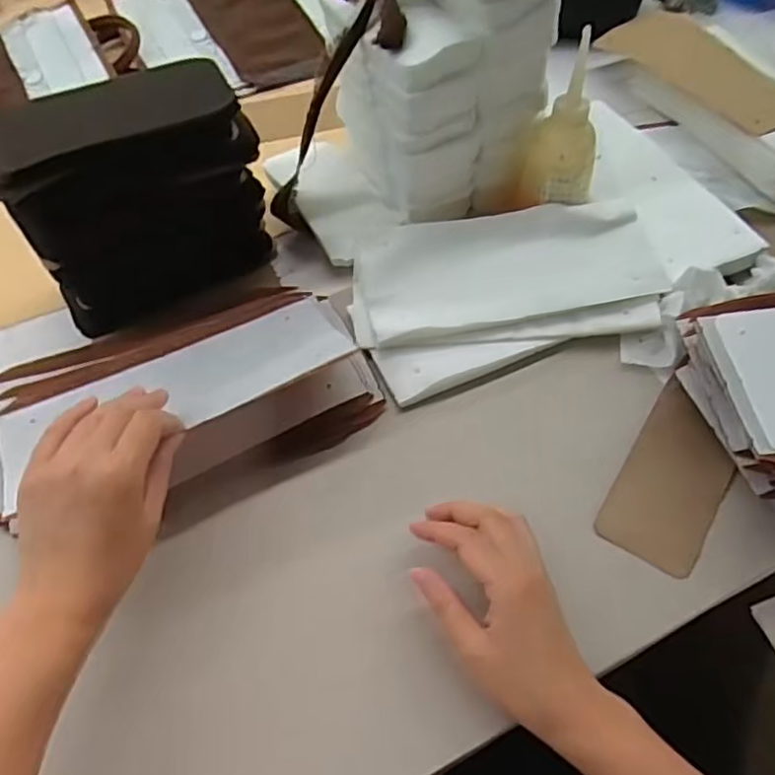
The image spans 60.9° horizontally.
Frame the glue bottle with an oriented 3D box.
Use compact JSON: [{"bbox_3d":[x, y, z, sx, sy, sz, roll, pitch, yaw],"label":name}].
[{"bbox_3d":[0.153,-0.221,0.560,0.059,0.141,0.038,6,35,1],"label":"glue bottle"}]

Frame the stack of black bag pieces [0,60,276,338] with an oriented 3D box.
[{"bbox_3d":[-0.194,-0.154,0.526,0.187,0.166,0.088,-24,62,-16],"label":"stack of black bag pieces"}]

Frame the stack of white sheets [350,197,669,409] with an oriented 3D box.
[{"bbox_3d":[0.104,-0.080,0.558,0.255,0.029,0.146,-9,77,-6],"label":"stack of white sheets"}]

